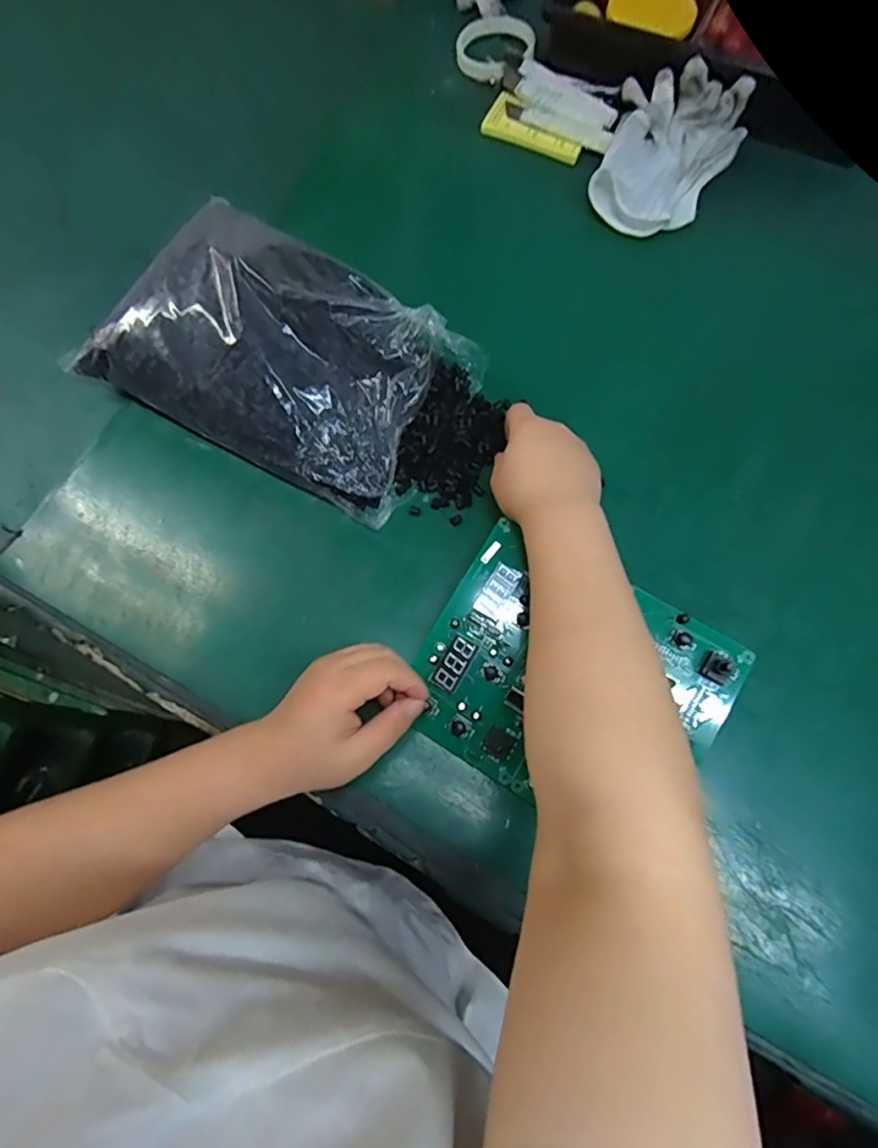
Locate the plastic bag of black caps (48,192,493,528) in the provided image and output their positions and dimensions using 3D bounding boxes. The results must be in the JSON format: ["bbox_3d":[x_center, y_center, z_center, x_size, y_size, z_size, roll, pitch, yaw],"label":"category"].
[{"bbox_3d":[-0.130,-0.184,0.458,0.287,0.078,0.181,27,74,11],"label":"plastic bag of black caps"}]

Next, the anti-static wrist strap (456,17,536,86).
[{"bbox_3d":[0.060,-0.586,0.616,0.082,0.017,0.089,-1,71,2],"label":"anti-static wrist strap"}]

